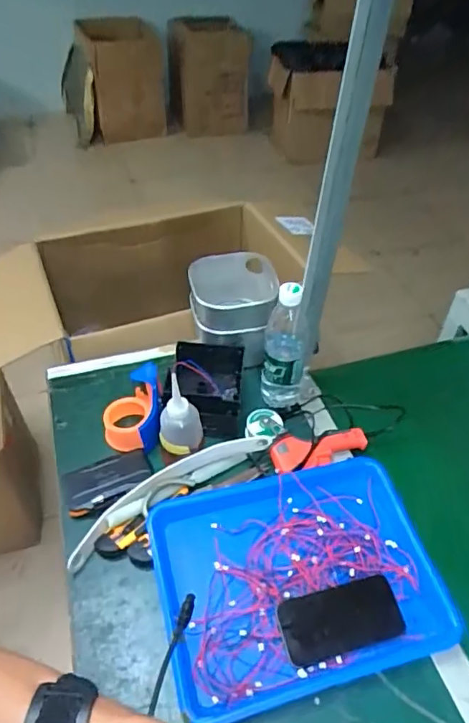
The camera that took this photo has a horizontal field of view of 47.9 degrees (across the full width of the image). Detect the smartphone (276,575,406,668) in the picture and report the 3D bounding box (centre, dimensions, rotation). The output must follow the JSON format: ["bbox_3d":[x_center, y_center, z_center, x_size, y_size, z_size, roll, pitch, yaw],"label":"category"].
[{"bbox_3d":[0.125,0.305,0.626,0.140,0.006,0.071,-14,57,-5],"label":"smartphone"}]

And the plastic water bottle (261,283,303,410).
[{"bbox_3d":[0.077,-0.026,0.818,0.066,0.223,0.072,6,46,5],"label":"plastic water bottle"}]

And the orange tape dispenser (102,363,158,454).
[{"bbox_3d":[-0.160,0.059,0.835,0.078,0.049,0.162,1,46,0],"label":"orange tape dispenser"}]

